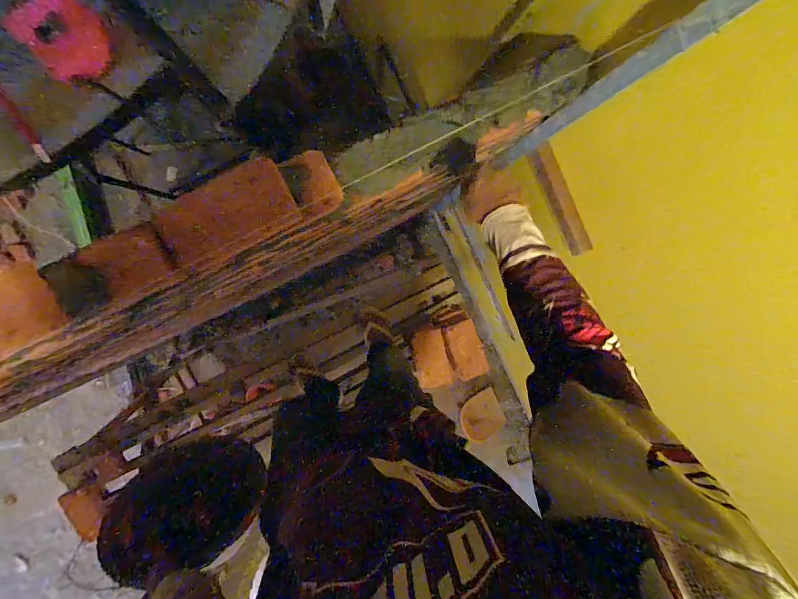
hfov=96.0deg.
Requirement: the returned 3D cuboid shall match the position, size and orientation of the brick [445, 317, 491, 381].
[{"bbox_3d":[0.231,0.168,1.213,0.107,0.047,0.186,-17,98,-2],"label":"brick"}]

